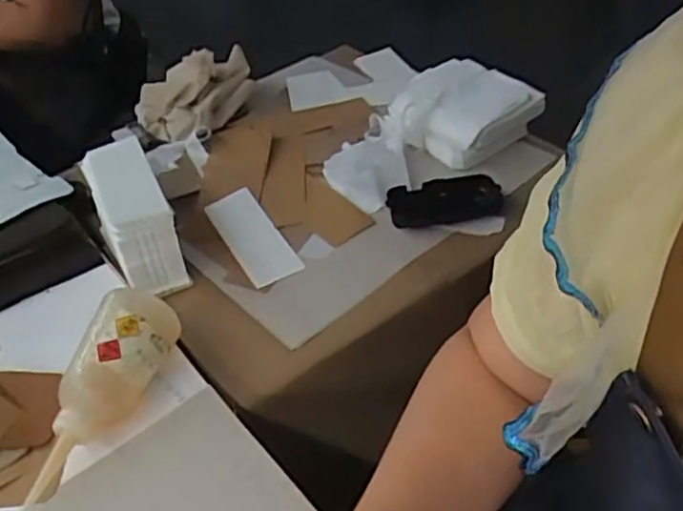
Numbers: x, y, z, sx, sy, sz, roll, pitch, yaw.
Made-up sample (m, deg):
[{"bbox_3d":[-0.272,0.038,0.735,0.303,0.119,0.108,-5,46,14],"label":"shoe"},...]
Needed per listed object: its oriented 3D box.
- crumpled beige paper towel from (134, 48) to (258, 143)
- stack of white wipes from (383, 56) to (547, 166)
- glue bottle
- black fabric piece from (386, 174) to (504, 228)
[{"bbox_3d":[-0.179,-0.208,0.874,0.088,0.067,0.151,18,48,26],"label":"crumpled beige paper towel"},{"bbox_3d":[0.128,-0.158,0.781,0.148,0.051,0.132,-29,46,-22],"label":"stack of white wipes"},{"bbox_3d":[-0.182,0.101,0.523,0.054,0.062,0.170,12,59,21],"label":"glue bottle"},{"bbox_3d":[0.103,-0.056,0.696,0.116,0.035,0.045,-13,42,-6],"label":"black fabric piece"}]

